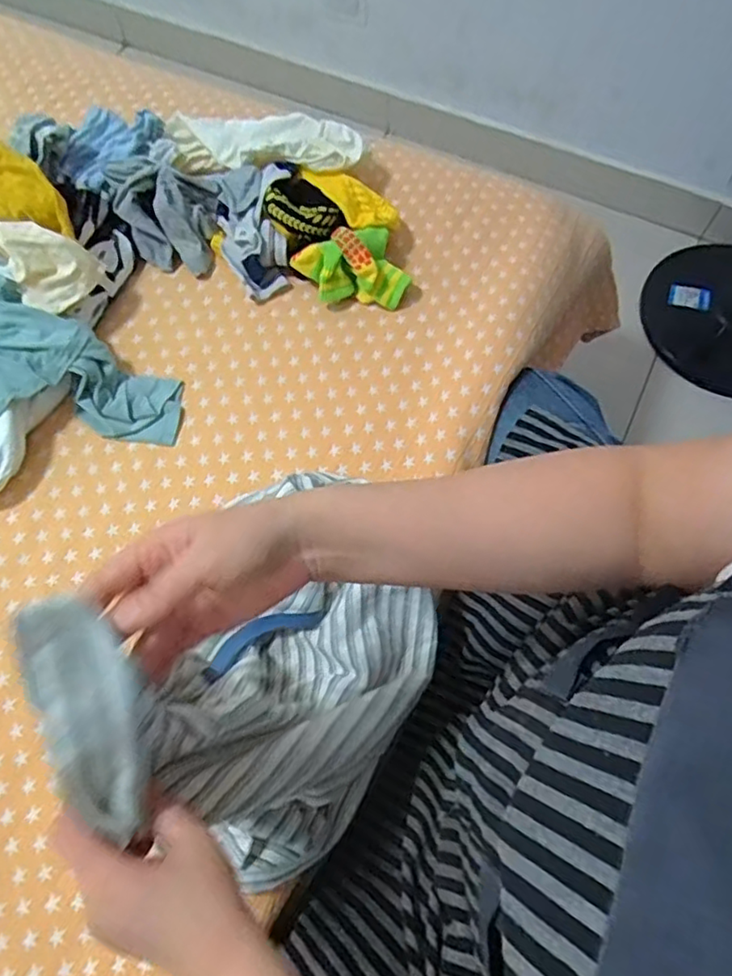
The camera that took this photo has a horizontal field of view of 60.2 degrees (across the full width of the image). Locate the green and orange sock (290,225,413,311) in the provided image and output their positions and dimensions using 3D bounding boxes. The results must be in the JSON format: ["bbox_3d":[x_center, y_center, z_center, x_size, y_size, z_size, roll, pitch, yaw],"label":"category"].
[{"bbox_3d":[-0.017,-0.265,0.749,0.138,0.070,0.073,6,67,4],"label":"green and orange sock"}]

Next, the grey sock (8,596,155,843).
[{"bbox_3d":[-0.149,0.131,0.344,0.050,0.031,0.147,-8,110,-2],"label":"grey sock"}]

